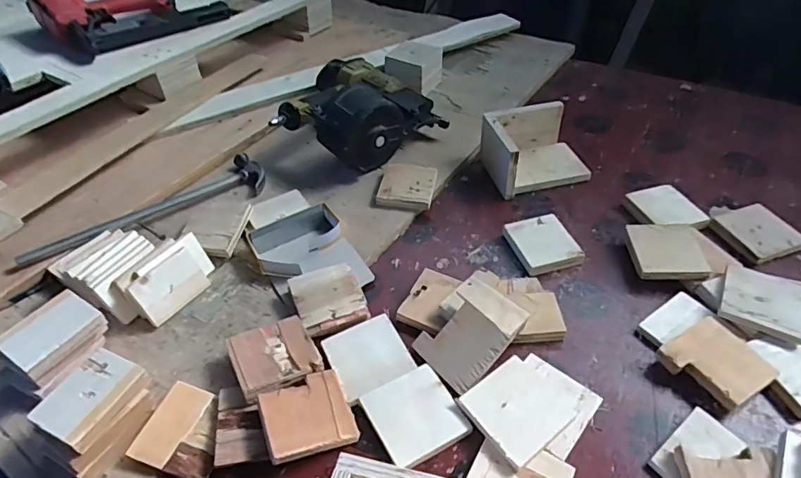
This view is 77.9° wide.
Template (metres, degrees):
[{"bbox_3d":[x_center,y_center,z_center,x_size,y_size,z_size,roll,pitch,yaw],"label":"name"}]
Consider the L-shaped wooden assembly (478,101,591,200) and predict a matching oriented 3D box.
[{"bbox_3d":[0.227,-0.154,0.835,0.156,0.085,0.126,-11,46,-9],"label":"L-shaped wooden assembly"}]

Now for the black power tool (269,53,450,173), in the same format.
[{"bbox_3d":[-0.085,-0.228,0.884,0.250,0.122,0.240,27,51,23],"label":"black power tool"}]

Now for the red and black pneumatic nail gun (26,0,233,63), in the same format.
[{"bbox_3d":[-0.554,-0.472,1.030,0.239,0.105,0.313,29,52,25],"label":"red and black pneumatic nail gun"}]

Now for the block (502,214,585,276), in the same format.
[{"bbox_3d":[0.206,0.008,0.721,0.087,0.021,0.093,-12,46,-10],"label":"block"}]

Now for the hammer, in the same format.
[{"bbox_3d":[-0.372,-0.039,0.754,0.364,0.039,0.090,-35,54,-29],"label":"hammer"}]

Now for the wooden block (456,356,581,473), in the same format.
[{"bbox_3d":[0.128,0.181,0.536,0.103,0.014,0.091,-30,51,-25],"label":"wooden block"}]

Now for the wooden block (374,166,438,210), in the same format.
[{"bbox_3d":[0.012,-0.086,0.813,0.087,0.023,0.084,6,46,8],"label":"wooden block"}]

